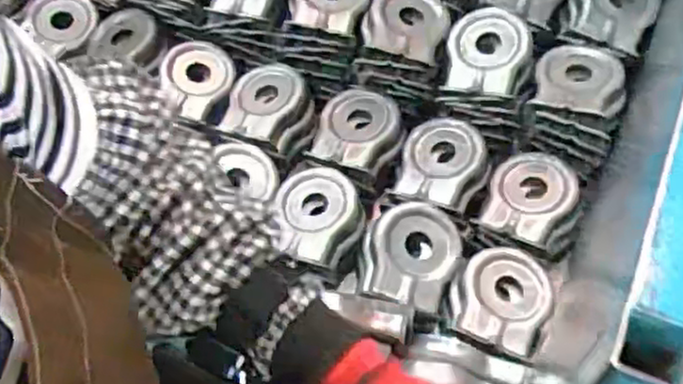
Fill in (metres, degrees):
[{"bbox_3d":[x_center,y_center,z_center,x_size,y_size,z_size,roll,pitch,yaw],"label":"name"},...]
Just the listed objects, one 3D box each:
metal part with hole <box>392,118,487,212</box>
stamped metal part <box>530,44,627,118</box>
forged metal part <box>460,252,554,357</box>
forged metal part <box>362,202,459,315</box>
[{"bbox_3d":[0.117,-0.030,0.854,0.101,0.032,0.122,30,65,19],"label":"metal part with hole"},{"bbox_3d":[0.279,-0.134,0.835,0.102,0.031,0.118,19,62,13],"label":"stamped metal part"},{"bbox_3d":[0.171,0.114,0.760,0.087,0.037,0.113,16,61,11],"label":"forged metal part"},{"bbox_3d":[0.078,0.073,0.802,0.105,0.053,0.122,4,59,5],"label":"forged metal part"}]

